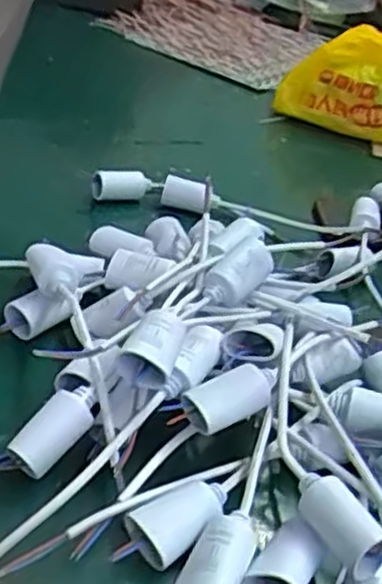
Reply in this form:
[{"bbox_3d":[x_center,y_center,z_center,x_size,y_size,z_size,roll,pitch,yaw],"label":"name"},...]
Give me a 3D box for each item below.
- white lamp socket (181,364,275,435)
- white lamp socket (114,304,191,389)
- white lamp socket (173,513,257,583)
[{"bbox_3d":[0.021,0.057,0.416,0.050,0.019,0.024,-15,41,-29],"label":"white lamp socket"},{"bbox_3d":[-0.020,0.026,0.417,0.029,0.024,0.056,11,35,8],"label":"white lamp socket"},{"bbox_3d":[0.014,0.131,0.361,0.028,0.033,0.047,22,38,20],"label":"white lamp socket"}]

